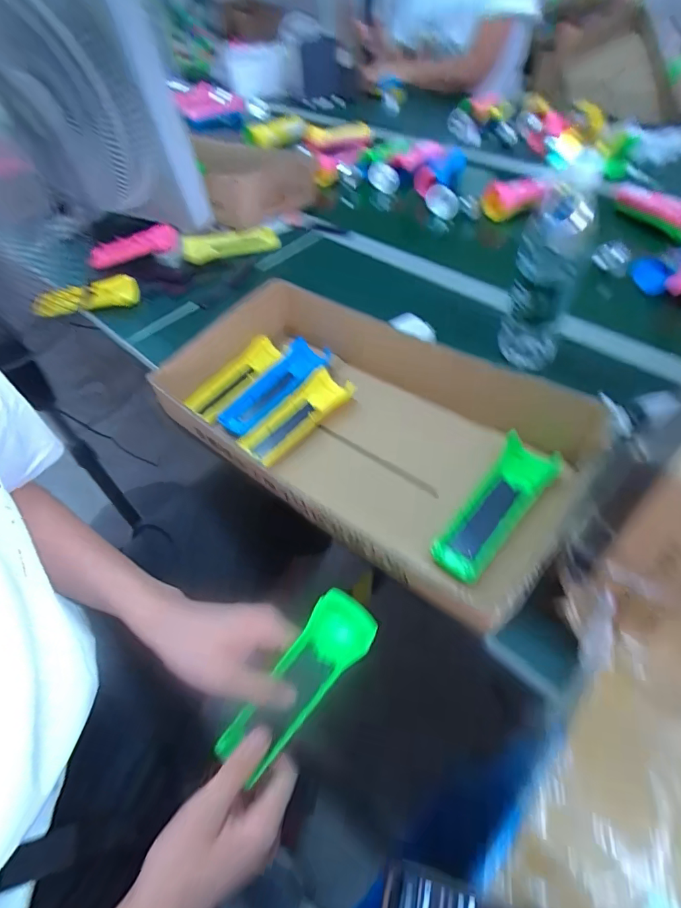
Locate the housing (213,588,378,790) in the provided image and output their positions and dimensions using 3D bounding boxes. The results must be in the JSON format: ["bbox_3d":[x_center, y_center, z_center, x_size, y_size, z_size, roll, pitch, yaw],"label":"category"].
[{"bbox_3d":[-0.034,0.185,0.363,0.046,0.021,0.154,36,84,31],"label":"housing"}]

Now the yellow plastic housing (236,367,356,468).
[{"bbox_3d":[-0.047,-0.045,0.514,0.051,0.028,0.142,33,60,27],"label":"yellow plastic housing"}]

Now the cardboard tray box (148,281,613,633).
[{"bbox_3d":[0.018,-0.041,0.462,0.403,0.080,0.230,32,60,26],"label":"cardboard tray box"}]

